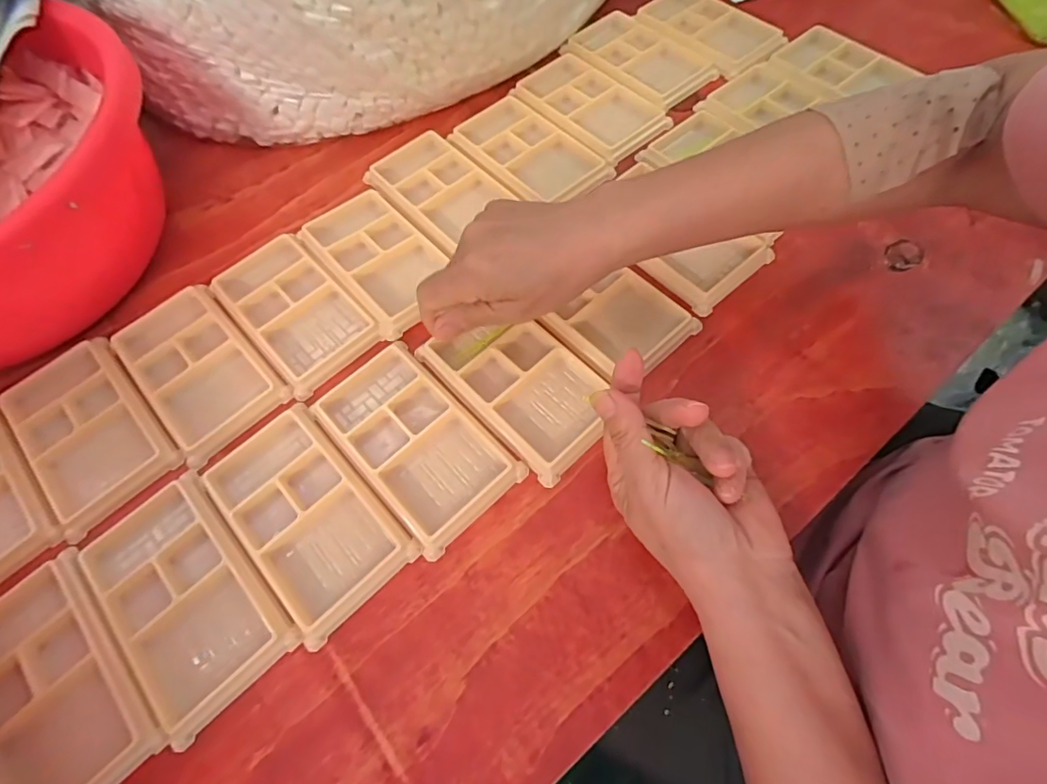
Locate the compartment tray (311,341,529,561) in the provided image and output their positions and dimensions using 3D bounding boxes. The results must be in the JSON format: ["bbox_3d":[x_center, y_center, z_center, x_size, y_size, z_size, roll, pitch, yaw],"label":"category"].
[{"bbox_3d":[-0.072,0.029,0.346,0.077,0.017,0.138,-41,69,-15],"label":"compartment tray"}]

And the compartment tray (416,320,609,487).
[{"bbox_3d":[-0.002,-0.007,0.357,0.076,0.017,0.129,-42,69,-15],"label":"compartment tray"}]

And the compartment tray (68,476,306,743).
[{"bbox_3d":[-0.199,0.117,0.306,0.136,0.009,0.084,41,73,20],"label":"compartment tray"}]

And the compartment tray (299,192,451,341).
[{"bbox_3d":[-0.111,-0.107,0.408,0.075,0.014,0.137,-37,68,-13],"label":"compartment tray"}]

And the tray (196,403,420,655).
[{"bbox_3d":[-0.135,0.074,0.324,0.080,0.009,0.136,-41,69,-15],"label":"tray"}]

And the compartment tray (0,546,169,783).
[{"bbox_3d":[-0.260,0.162,0.289,0.079,0.011,0.136,-42,69,-15],"label":"compartment tray"}]

